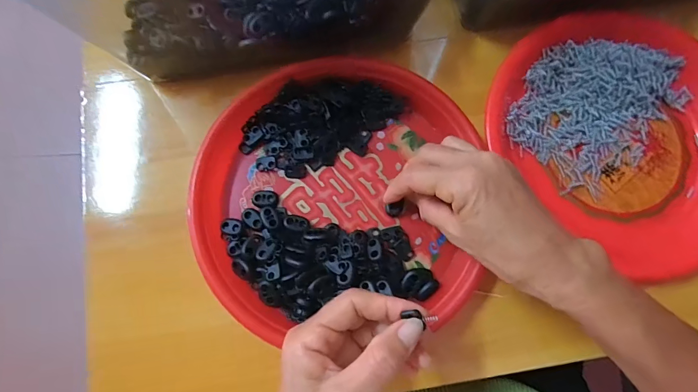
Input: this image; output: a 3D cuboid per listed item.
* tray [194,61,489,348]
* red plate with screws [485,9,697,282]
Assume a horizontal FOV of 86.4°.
[{"bbox_3d":[-0.013,-0.005,0.307,0.222,0.036,0.208,0,79,-1],"label":"tray"},{"bbox_3d":[0.245,-0.058,0.325,0.198,0.026,0.230,-43,83,-9],"label":"red plate with screws"}]

